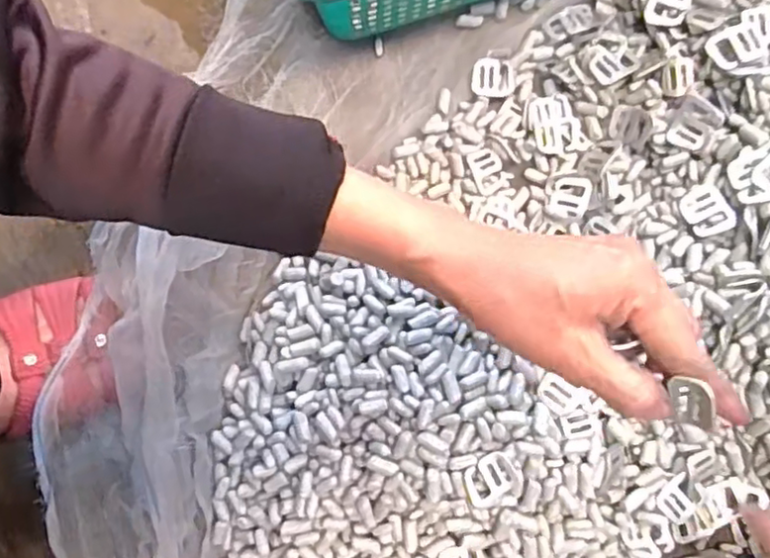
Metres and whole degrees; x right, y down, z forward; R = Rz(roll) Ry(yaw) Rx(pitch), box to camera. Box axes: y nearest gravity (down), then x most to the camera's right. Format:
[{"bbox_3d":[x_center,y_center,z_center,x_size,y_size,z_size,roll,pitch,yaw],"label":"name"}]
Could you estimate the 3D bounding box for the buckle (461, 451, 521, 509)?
[{"bbox_3d":[0.065,0.124,0.401,0.034,0.006,0.026,-32,82,-2],"label":"buckle"}]

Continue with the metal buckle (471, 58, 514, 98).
[{"bbox_3d":[0.082,-0.150,0.484,0.033,0.005,0.026,0,101,-15],"label":"metal buckle"}]

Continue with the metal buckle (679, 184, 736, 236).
[{"bbox_3d":[0.210,-0.044,0.424,0.026,0.004,0.034,-34,65,24],"label":"metal buckle"}]

